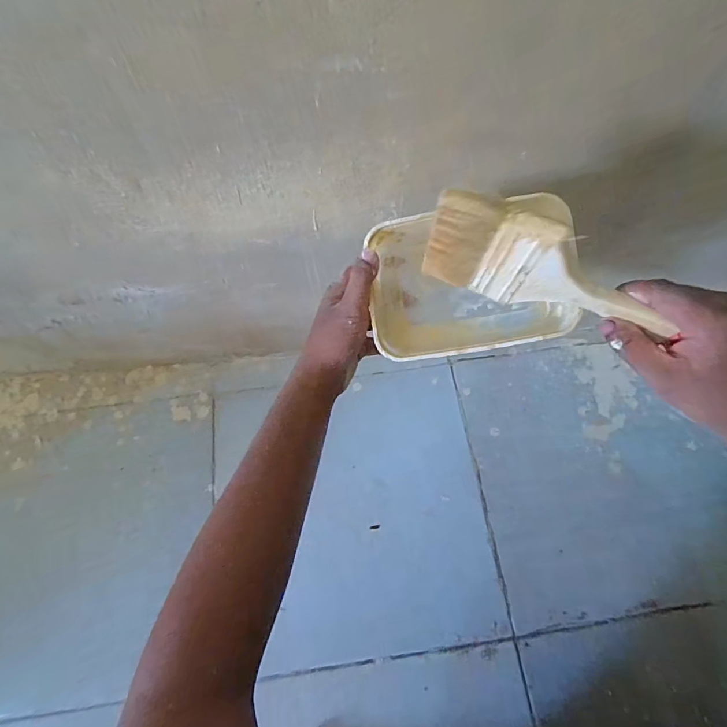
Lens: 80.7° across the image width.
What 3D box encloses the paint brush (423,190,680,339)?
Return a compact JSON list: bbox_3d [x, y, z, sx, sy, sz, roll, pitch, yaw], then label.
[{"bbox_3d":[0.128,-0.063,0.301,0.168,0.089,0.010,23,71,8],"label":"paint brush"}]

